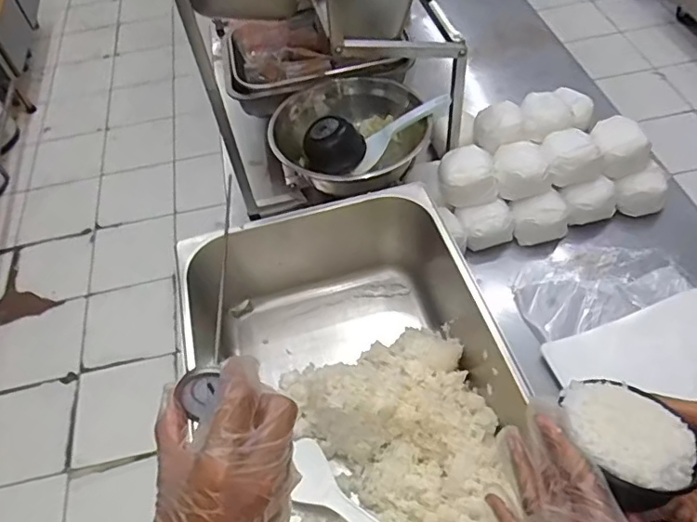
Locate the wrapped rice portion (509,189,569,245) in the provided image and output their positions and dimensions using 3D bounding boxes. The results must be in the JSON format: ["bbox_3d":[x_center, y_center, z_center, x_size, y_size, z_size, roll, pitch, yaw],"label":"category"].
[{"bbox_3d":[0.277,-0.063,0.783,0.078,0.043,0.054,-16,53,-7],"label":"wrapped rice portion"}]

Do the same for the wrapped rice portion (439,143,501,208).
[{"bbox_3d":[0.175,-0.124,0.795,0.080,0.055,0.078,-3,52,3],"label":"wrapped rice portion"}]

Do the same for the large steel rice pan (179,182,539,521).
[{"bbox_3d":[0.018,0.174,0.590,0.309,0.152,0.537,-15,53,-6],"label":"large steel rice pan"}]

